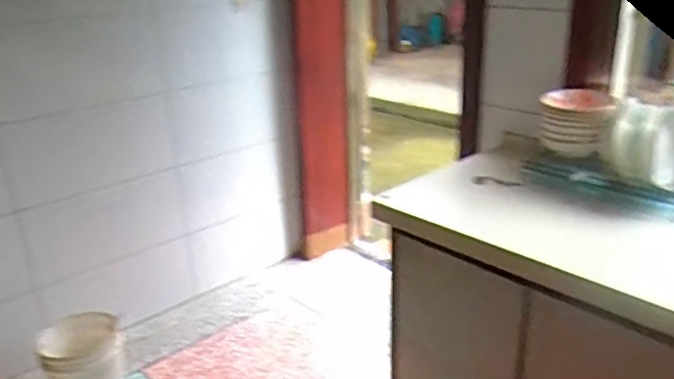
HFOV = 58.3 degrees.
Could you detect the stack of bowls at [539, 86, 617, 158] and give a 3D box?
[{"bbox_3d":[0.644,-0.186,1.629,0.180,0.146,0.186,7,24,23],"label":"stack of bowls"}]

